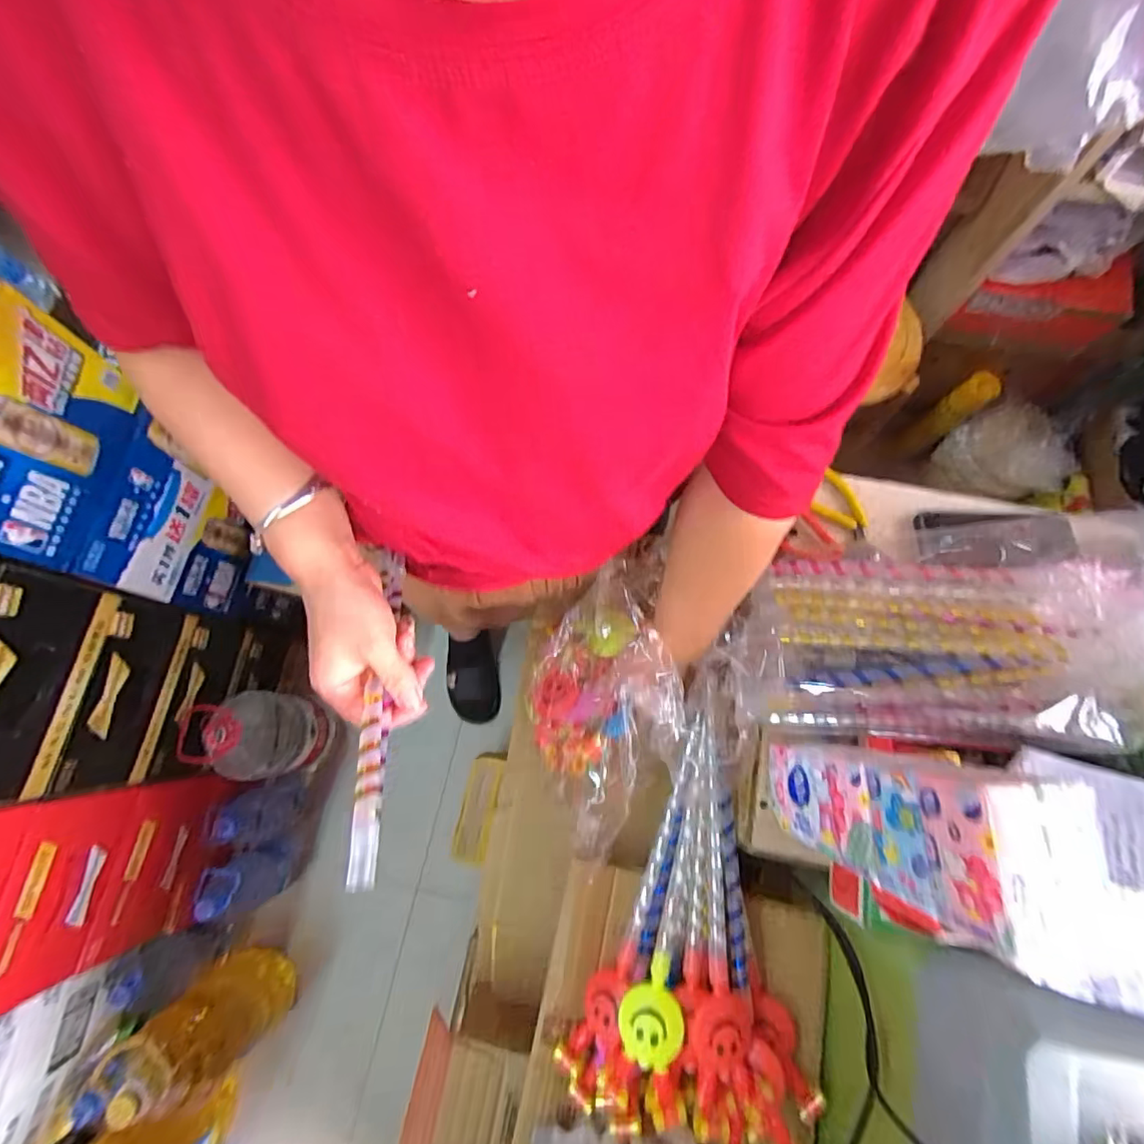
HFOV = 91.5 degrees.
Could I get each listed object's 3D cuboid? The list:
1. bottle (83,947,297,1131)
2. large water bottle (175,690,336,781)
[{"bbox_3d":[-0.663,0.817,0.966,0.185,0.330,0.158,-39,78,-8],"label":"bottle"},{"bbox_3d":[-0.584,0.305,1.049,0.153,0.307,0.149,0,76,1],"label":"large water bottle"}]

